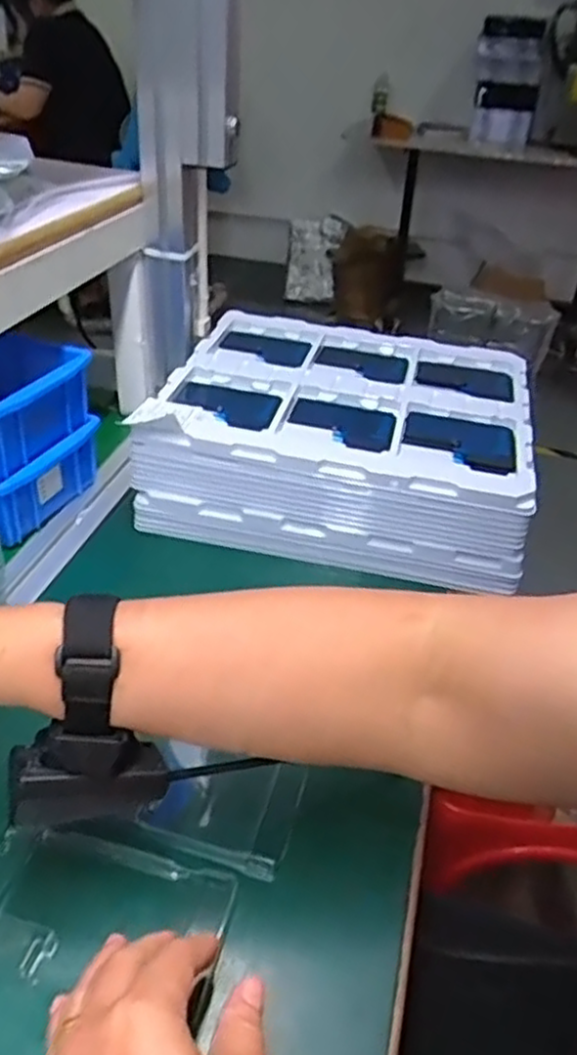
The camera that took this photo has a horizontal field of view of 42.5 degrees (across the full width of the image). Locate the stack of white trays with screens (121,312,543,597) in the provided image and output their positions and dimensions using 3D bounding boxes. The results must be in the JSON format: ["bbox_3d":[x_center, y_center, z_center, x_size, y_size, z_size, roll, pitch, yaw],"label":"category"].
[{"bbox_3d":[0.053,-0.089,0.701,0.320,0.099,0.281,9,35,8],"label":"stack of white trays with screens"}]

